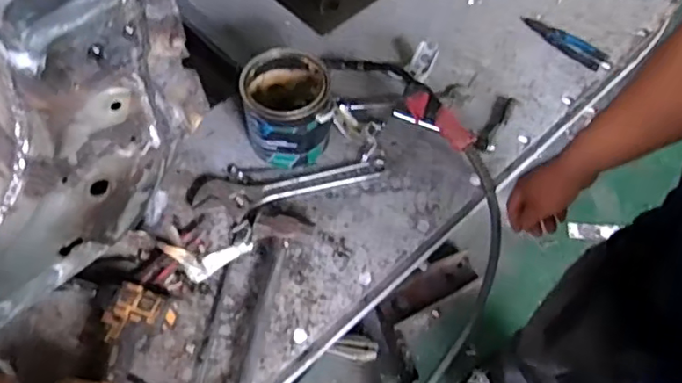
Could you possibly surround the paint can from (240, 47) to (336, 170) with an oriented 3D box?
[{"bbox_3d":[-0.096,-0.153,1.074,0.152,0.144,0.159,-5,59,-3],"label":"paint can"}]

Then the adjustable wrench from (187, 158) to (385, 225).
[{"bbox_3d":[-0.094,-0.005,1.059,0.357,0.025,0.108,-9,59,-6],"label":"adjustable wrench"}]

